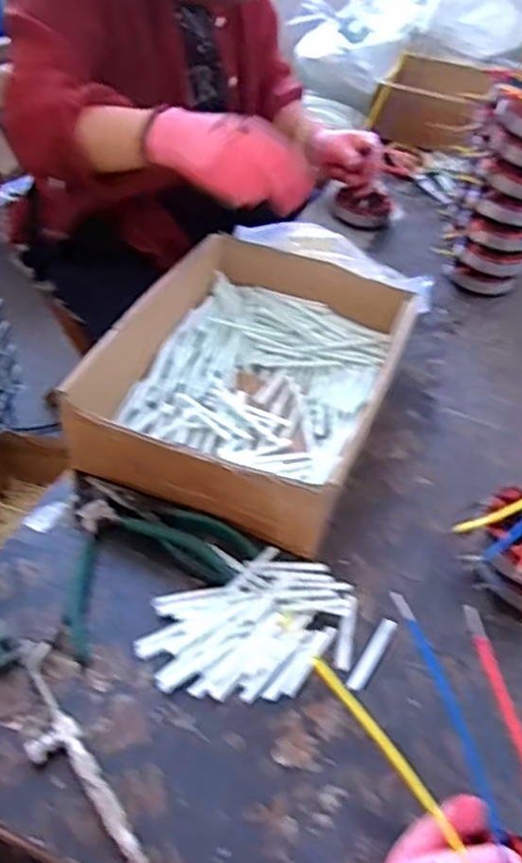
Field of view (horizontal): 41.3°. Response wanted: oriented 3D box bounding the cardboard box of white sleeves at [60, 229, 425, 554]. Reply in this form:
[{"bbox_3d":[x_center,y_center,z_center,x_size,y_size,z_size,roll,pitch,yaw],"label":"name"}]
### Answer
[{"bbox_3d":[0.002,-0.059,0.676,0.245,0.088,0.332,18,46,14],"label":"cardboard box of white sleeves"}]

